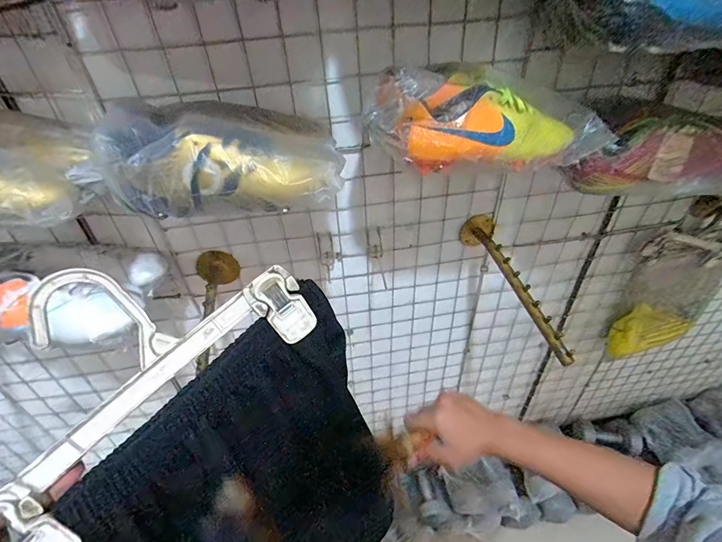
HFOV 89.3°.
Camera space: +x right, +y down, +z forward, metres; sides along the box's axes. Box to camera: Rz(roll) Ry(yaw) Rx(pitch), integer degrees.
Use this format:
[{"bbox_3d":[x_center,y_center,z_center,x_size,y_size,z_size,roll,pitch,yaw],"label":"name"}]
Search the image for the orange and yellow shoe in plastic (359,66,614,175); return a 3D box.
[{"bbox_3d":[0.151,-0.187,0.432,0.277,0.100,0.098,-10,42,-10],"label":"orange and yellow shoe in plastic"}]

